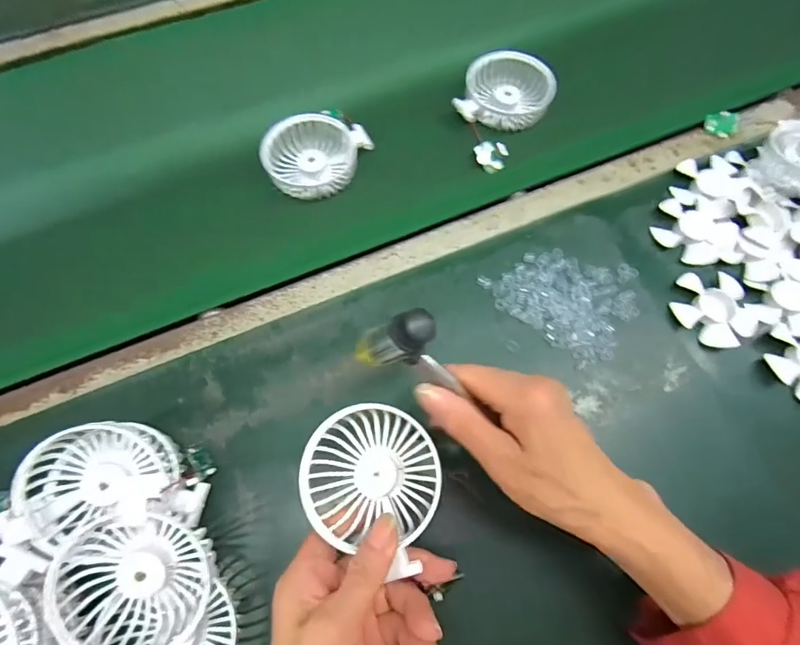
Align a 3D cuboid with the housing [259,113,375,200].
[{"bbox_3d":[-0.088,-0.168,0.457,0.099,0.028,0.088,12,68,5],"label":"housing"}]

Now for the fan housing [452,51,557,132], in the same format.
[{"bbox_3d":[0.117,-0.251,0.490,0.093,0.027,0.096,17,69,6],"label":"fan housing"}]

